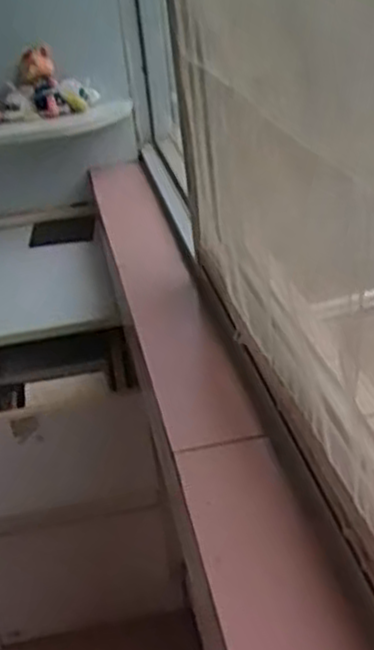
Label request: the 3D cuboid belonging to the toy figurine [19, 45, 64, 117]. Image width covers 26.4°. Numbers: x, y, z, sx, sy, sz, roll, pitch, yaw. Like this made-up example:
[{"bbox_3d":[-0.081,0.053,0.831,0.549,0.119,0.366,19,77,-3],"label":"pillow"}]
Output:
[{"bbox_3d":[-0.290,-0.481,1.570,0.070,0.120,0.044,-17,29,-18],"label":"toy figurine"}]

